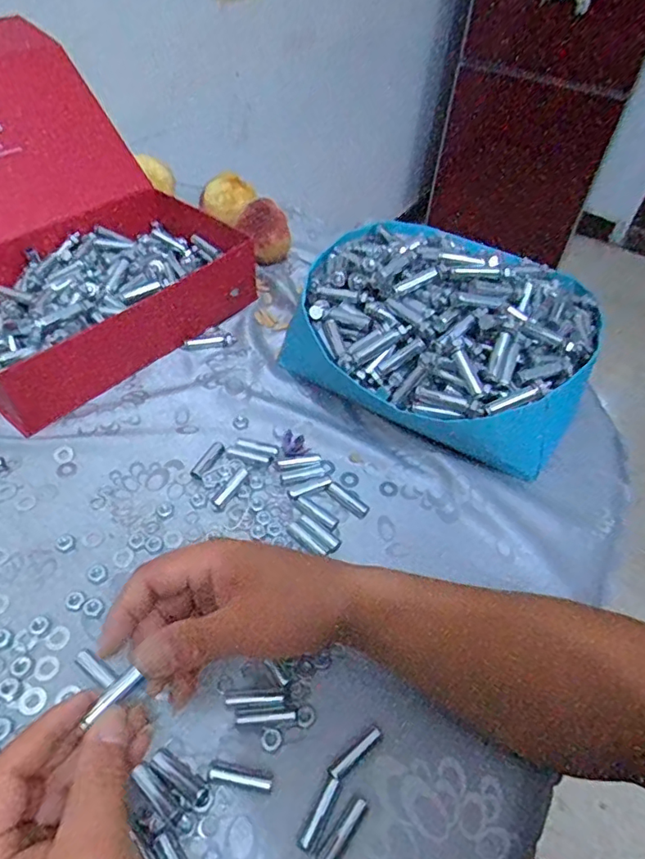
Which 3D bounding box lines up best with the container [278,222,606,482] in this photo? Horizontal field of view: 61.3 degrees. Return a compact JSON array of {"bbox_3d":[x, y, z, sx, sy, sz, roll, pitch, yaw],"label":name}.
[{"bbox_3d":[0.120,-0.104,0.534,0.277,0.139,0.260,28,52,18],"label":"container"}]

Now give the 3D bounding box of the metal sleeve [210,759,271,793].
[{"bbox_3d":[-0.049,0.210,0.328,0.038,0.006,0.010,12,49,6],"label":"metal sleeve"}]

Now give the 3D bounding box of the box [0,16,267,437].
[{"bbox_3d":[-0.293,-0.235,0.567,0.339,0.210,0.306,34,54,23],"label":"box"}]

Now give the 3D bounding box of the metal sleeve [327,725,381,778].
[{"bbox_3d":[0.021,0.202,0.341,0.040,0.007,0.009,-30,58,-28],"label":"metal sleeve"}]

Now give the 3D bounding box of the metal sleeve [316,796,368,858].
[{"bbox_3d":[0.012,0.233,0.314,0.010,0.007,0.039,33,53,22],"label":"metal sleeve"}]

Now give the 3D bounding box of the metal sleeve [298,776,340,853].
[{"bbox_3d":[-0.001,0.226,0.320,0.008,0.005,0.039,26,51,17],"label":"metal sleeve"}]

